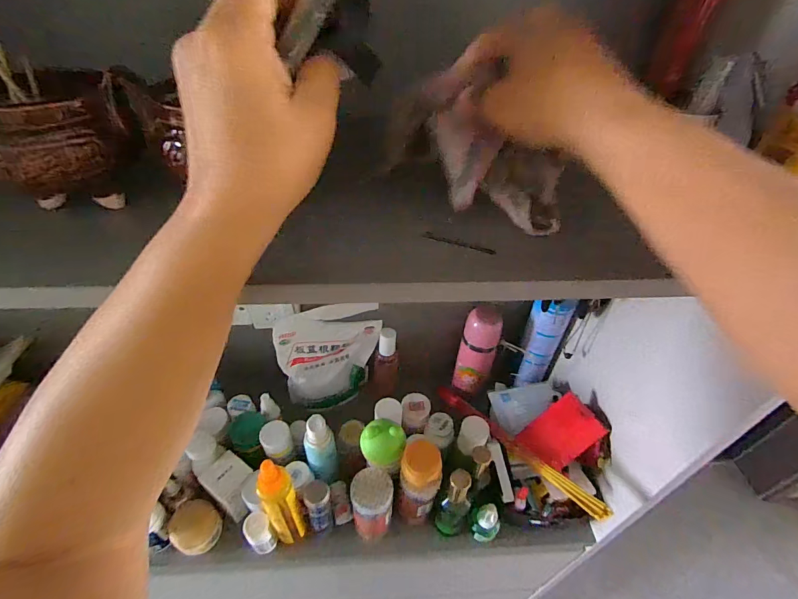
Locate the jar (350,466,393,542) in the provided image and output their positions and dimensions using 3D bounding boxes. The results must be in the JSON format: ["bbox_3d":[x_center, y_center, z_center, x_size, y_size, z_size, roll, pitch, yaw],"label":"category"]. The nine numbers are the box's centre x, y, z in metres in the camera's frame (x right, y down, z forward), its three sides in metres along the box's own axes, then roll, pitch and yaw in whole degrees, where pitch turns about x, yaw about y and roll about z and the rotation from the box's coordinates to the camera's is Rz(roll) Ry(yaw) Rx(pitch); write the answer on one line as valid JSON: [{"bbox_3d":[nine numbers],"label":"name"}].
[{"bbox_3d":[-0.039,0.299,0.575,0.057,0.124,0.055,2,43,-2],"label":"jar"}]

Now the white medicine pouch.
[{"bbox_3d":[-0.121,0.107,0.714,0.178,0.202,0.053,-14,46,-18],"label":"white medicine pouch"}]

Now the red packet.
[{"bbox_3d":[0.239,0.198,0.588,0.107,0.009,0.072,-45,50,5],"label":"red packet"}]

